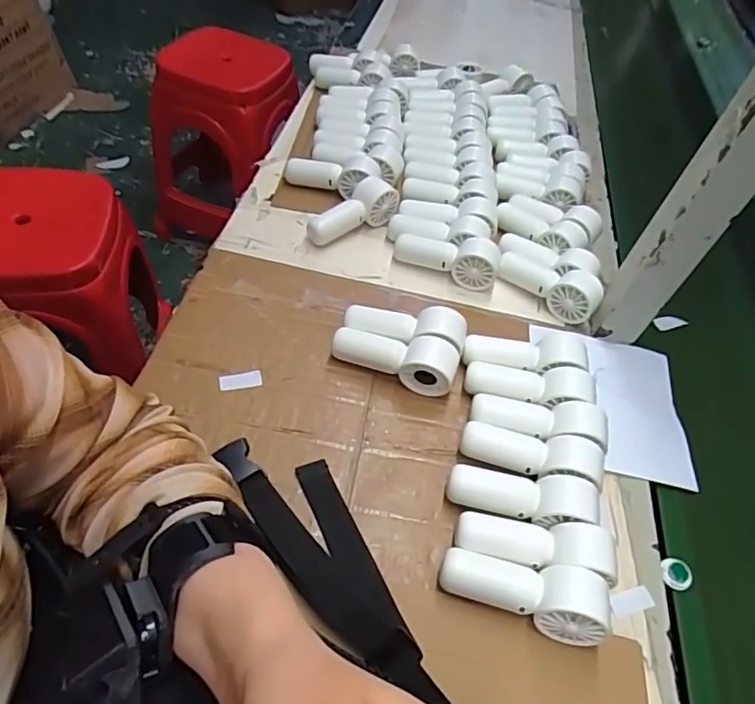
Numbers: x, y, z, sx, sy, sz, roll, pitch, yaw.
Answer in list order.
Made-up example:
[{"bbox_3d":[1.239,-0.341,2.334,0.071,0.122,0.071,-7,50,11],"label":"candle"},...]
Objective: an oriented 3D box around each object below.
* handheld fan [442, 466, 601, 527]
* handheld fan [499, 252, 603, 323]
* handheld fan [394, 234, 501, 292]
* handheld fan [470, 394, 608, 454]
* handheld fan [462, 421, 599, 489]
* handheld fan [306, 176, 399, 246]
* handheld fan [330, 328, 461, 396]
[{"bbox_3d":[0.108,0.111,0.414,0.108,0.040,0.034,14,51,1],"label":"handheld fan"},{"bbox_3d":[0.178,-0.071,0.575,0.108,0.044,0.043,29,53,13],"label":"handheld fan"},{"bbox_3d":[0.073,-0.102,0.578,0.111,0.040,0.037,17,51,4],"label":"handheld fan"},{"bbox_3d":[0.132,0.061,0.460,0.107,0.048,0.034,17,51,4],"label":"handheld fan"},{"bbox_3d":[0.121,0.083,0.439,0.109,0.042,0.039,19,51,5],"label":"handheld fan"},{"bbox_3d":[-0.028,-0.156,0.604,0.111,0.041,0.041,-34,64,-31],"label":"handheld fan"},{"bbox_3d":[0.015,0.004,0.484,0.109,0.043,0.029,18,51,4],"label":"handheld fan"}]

